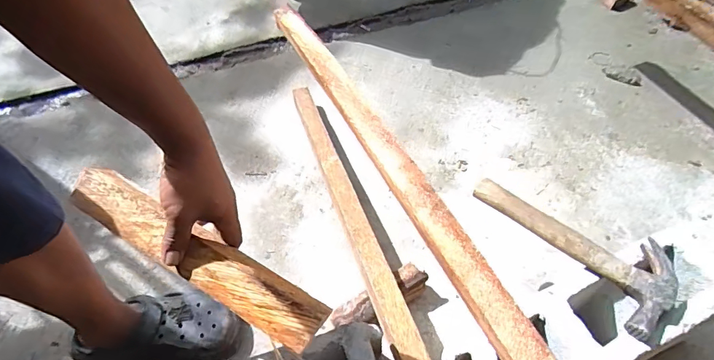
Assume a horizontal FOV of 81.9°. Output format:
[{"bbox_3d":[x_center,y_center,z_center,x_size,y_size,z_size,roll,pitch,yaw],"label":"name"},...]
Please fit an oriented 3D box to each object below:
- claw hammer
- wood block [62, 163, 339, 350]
[{"bbox_3d":[0.306,0.076,0.583,0.117,0.027,0.278,-34,59,-19],"label":"claw hammer"},{"bbox_3d":[-0.175,0.074,0.435,0.314,0.025,0.053,28,59,13],"label":"wood block"}]

